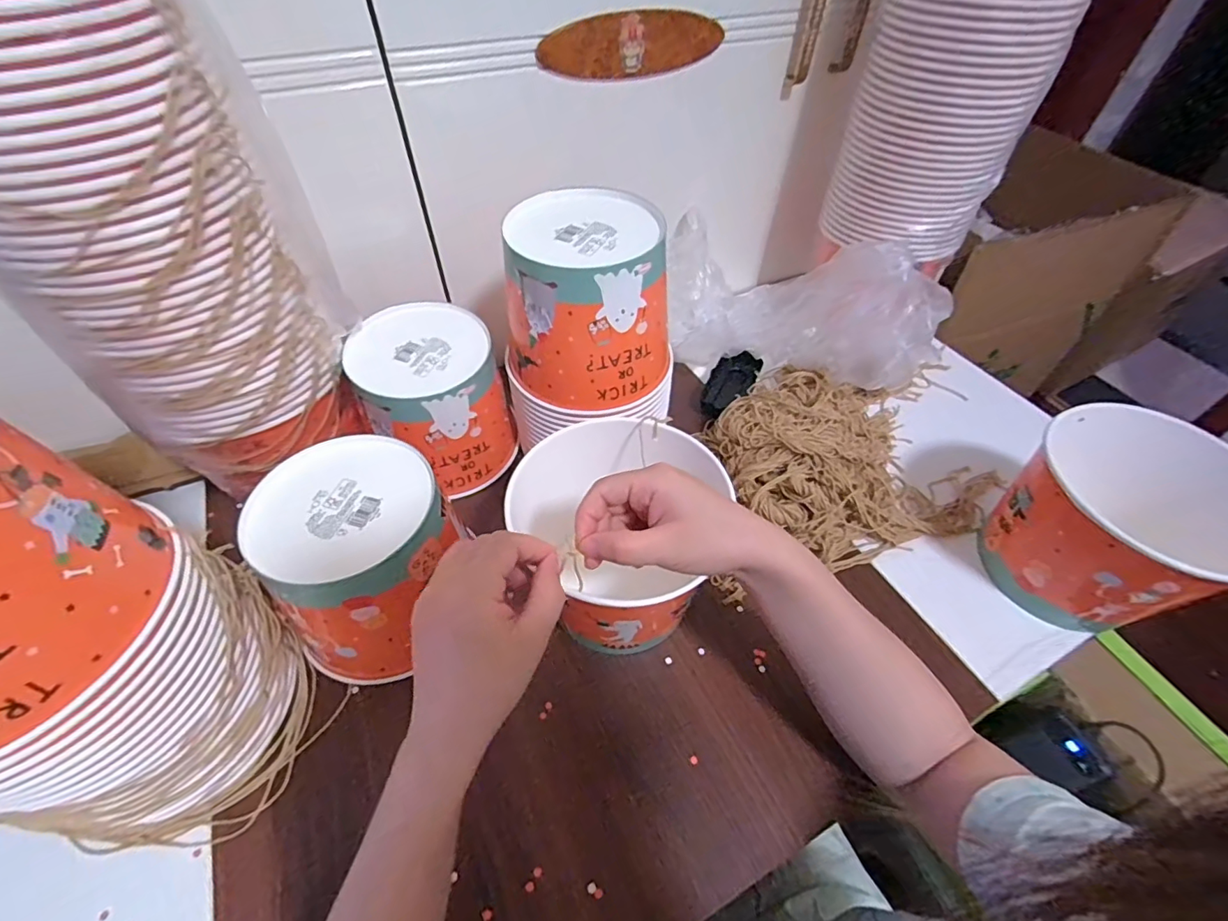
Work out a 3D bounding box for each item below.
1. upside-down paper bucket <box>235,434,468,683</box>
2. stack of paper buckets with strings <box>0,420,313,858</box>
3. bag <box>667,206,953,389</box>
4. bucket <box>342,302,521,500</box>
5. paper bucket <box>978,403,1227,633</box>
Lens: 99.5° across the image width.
[{"bbox_3d":[-0.194,0.081,0.417,0.135,0.131,0.147,1,51,-1],"label":"upside-down paper bucket"},{"bbox_3d":[-0.309,0.106,0.283,0.135,0.297,0.135,-8,50,-8],"label":"stack of paper buckets with strings"},{"bbox_3d":[0.200,-0.179,0.593,0.293,0.149,0.116,11,51,8],"label":"bag"},{"bbox_3d":[-0.179,-0.061,0.522,0.123,0.132,0.128,1,49,-1],"label":"bucket"},{"bbox_3d":[0.424,0.059,0.444,0.157,0.135,0.164,37,58,27],"label":"paper bucket"}]

